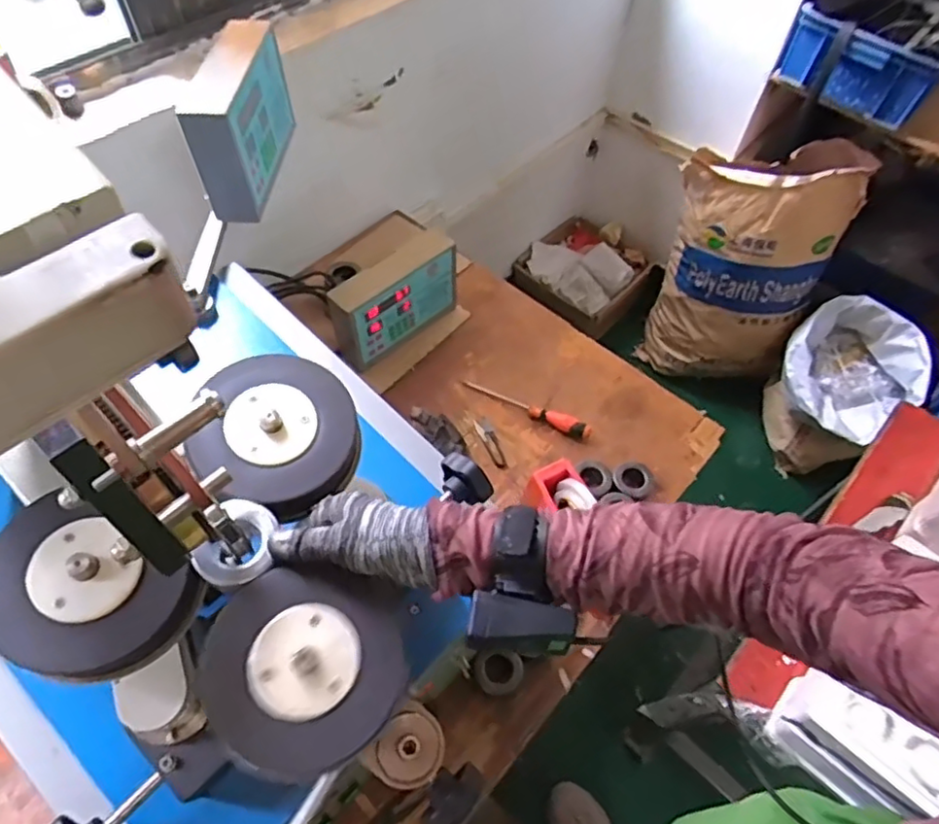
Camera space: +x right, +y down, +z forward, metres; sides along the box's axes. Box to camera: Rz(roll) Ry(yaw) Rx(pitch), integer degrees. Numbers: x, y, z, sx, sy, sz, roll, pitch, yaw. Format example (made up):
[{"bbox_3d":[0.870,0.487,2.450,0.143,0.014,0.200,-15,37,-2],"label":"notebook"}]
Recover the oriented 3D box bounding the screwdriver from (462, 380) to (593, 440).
[{"bbox_3d":[0.096,-0.013,1.036,0.225,0.026,0.033,26,59,13],"label":"screwdriver"}]

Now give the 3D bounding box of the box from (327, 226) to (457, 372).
[{"bbox_3d":[-0.124,-0.188,1.064,0.232,0.160,0.066,-37,66,-24],"label":"box"}]

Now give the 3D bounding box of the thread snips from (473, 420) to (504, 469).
[{"bbox_3d":[0.035,0.050,1.015,0.024,0.010,0.096,-18,60,-15],"label":"thread snips"}]

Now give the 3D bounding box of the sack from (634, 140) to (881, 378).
[{"bbox_3d":[0.723,-0.411,1.686,0.410,0.605,0.356,26,59,13],"label":"sack"}]

